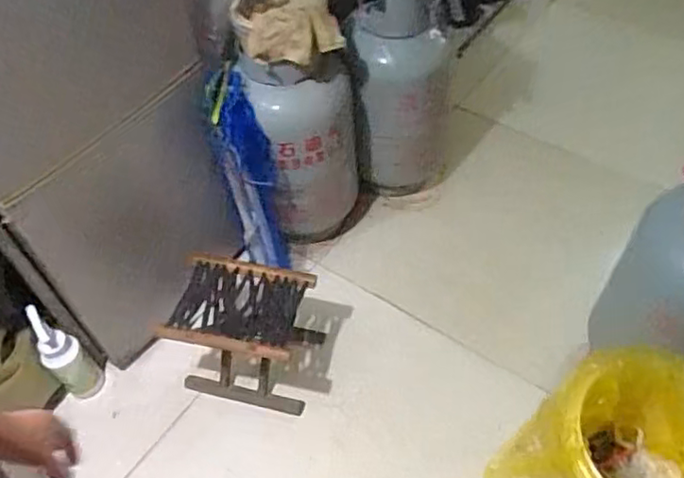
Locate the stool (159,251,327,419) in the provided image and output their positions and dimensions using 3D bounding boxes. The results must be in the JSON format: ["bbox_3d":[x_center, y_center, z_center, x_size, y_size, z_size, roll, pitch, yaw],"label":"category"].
[{"bbox_3d":[-0.217,0.222,1.444,0.280,0.308,0.220,10,54,10],"label":"stool"}]

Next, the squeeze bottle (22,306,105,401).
[{"bbox_3d":[-0.637,0.260,1.424,0.099,0.258,0.085,38,63,26],"label":"squeeze bottle"}]

